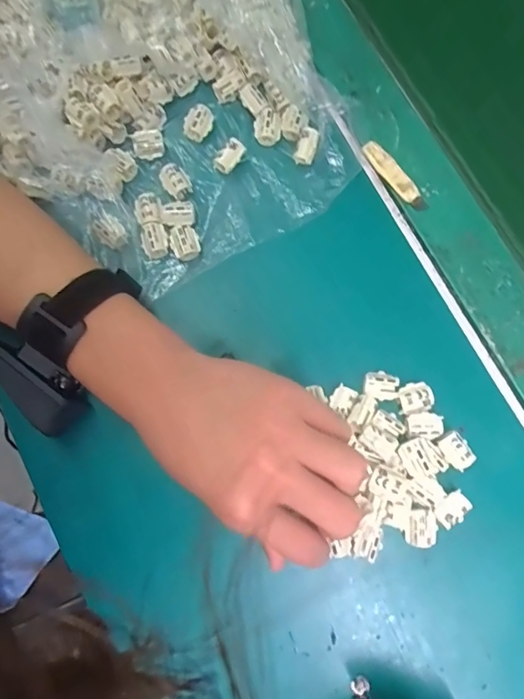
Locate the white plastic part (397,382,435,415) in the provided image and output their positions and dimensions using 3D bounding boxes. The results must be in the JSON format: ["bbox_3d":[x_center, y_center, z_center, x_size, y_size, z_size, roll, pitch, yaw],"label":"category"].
[{"bbox_3d":[0.100,0.031,0.309,0.021,0.005,0.019,-10,79,-1],"label":"white plastic part"}]

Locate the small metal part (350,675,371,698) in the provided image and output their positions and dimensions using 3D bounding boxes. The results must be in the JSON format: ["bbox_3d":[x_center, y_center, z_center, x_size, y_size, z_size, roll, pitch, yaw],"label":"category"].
[{"bbox_3d":[0.060,0.209,0.291,0.012,0.004,0.020,-2,79,1],"label":"small metal part"}]

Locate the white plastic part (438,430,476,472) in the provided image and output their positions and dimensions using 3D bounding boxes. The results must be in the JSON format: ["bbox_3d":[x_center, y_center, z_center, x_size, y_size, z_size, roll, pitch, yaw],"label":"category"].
[{"bbox_3d":[0.123,0.064,0.304,0.016,0.004,0.023,-36,81,-6],"label":"white plastic part"}]

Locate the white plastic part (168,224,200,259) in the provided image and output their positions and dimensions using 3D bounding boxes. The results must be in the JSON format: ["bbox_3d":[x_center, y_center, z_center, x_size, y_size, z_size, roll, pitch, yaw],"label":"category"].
[{"bbox_3d":[-0.053,-0.073,0.331,0.019,0.011,0.020,-19,79,-3],"label":"white plastic part"}]

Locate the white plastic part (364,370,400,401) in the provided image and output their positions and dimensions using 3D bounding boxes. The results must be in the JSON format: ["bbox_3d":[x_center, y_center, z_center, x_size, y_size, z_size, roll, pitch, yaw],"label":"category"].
[{"bbox_3d":[0.077,0.023,0.310,0.022,0.004,0.018,13,80,3],"label":"white plastic part"}]

